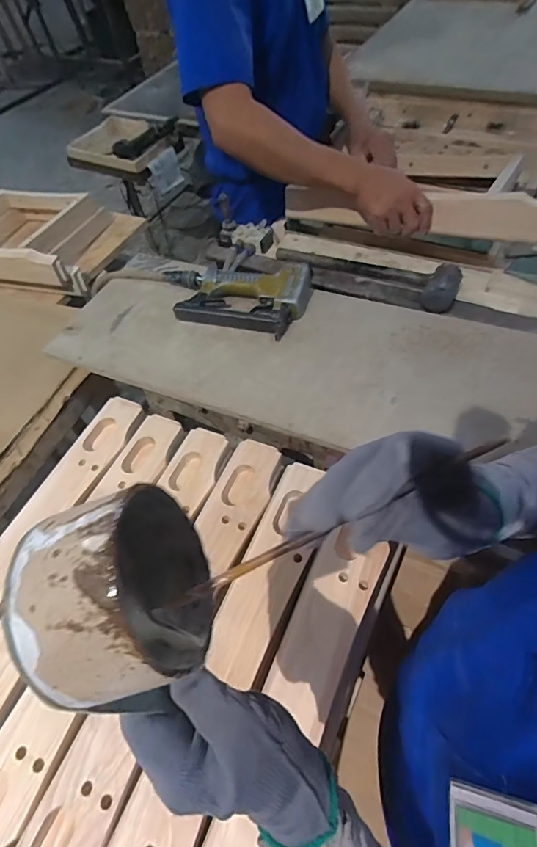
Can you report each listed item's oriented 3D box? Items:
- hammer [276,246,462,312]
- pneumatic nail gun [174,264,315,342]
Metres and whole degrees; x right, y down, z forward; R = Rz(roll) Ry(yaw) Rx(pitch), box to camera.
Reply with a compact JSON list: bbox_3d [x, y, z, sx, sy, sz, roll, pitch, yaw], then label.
[{"bbox_3d":[0.167,-0.274,0.732,0.323,0.045,0.076,31,63,24],"label":"hammer"},{"bbox_3d":[-0.038,-0.202,0.676,0.195,0.047,0.125,16,58,16],"label":"pneumatic nail gun"}]

